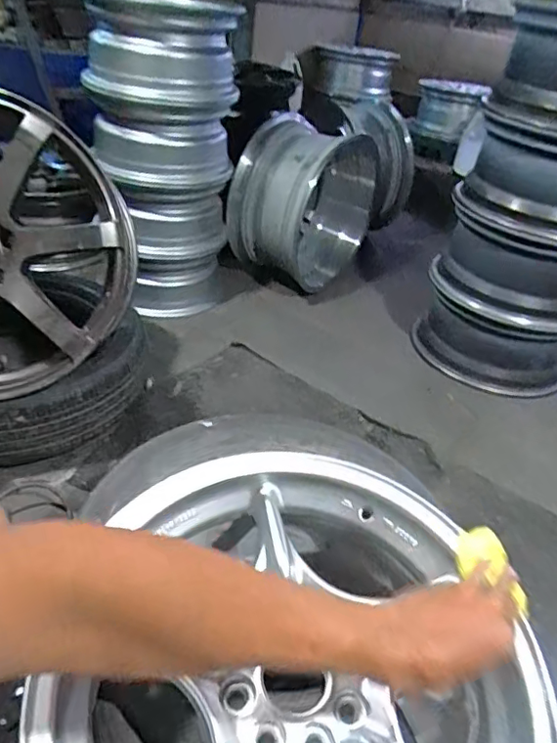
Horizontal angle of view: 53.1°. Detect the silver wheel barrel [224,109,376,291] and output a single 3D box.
[{"bbox_3d":[0.085,-0.549,1.824,0.364,0.469,0.426,30,41,27],"label":"silver wheel barrel"}]

